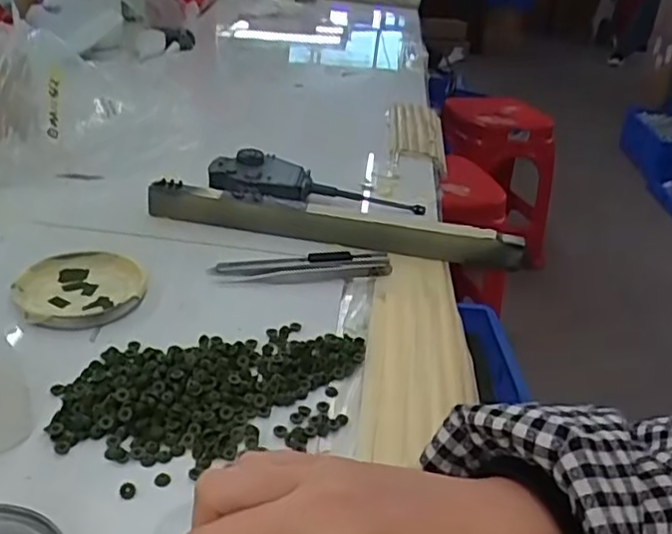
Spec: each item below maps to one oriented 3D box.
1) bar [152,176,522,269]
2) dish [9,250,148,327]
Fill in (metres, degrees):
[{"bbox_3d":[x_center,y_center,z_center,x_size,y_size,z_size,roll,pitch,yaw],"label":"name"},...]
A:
[{"bbox_3d":[-0.003,-0.034,0.515,0.294,0.030,0.017,9,30,4],"label":"bar"},{"bbox_3d":[-0.167,0.012,0.430,0.077,0.009,0.083,5,30,-3],"label":"dish"}]

